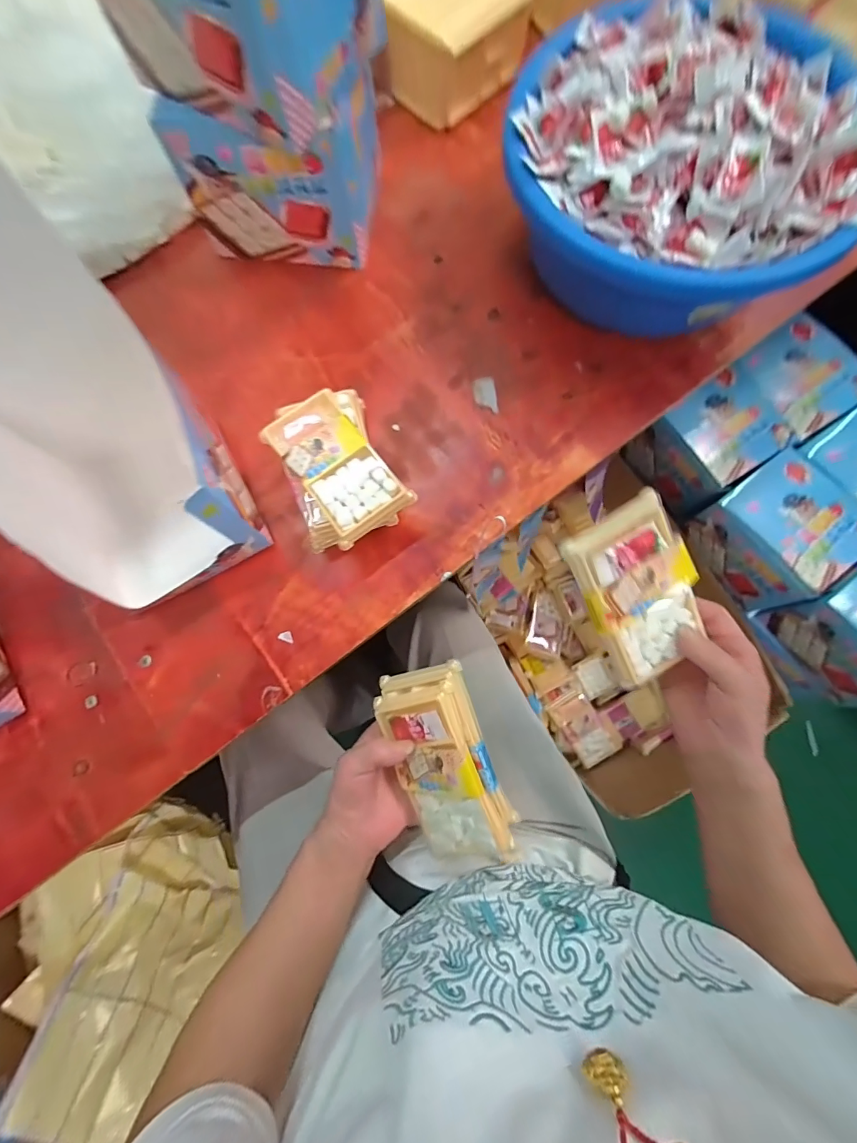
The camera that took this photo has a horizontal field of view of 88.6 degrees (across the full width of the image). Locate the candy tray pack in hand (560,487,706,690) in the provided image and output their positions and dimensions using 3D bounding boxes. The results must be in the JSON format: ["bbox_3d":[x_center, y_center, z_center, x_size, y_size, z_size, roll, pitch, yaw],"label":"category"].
[{"bbox_3d":[0.159,0.017,0.327,0.084,0.012,0.132,-32,108,-1],"label":"candy tray pack in hand"}]

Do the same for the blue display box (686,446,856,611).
[{"bbox_3d":[0.500,-0.059,0.633,0.149,0.108,0.178,-31,79,-6],"label":"blue display box"}]

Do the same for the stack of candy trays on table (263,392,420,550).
[{"bbox_3d":[-0.082,-0.092,0.412,0.094,0.059,0.138,-28,79,-5],"label":"stack of candy trays on table"}]

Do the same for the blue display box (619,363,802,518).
[{"bbox_3d":[0.419,-0.188,0.662,0.150,0.106,0.145,-29,79,-5],"label":"blue display box"}]

